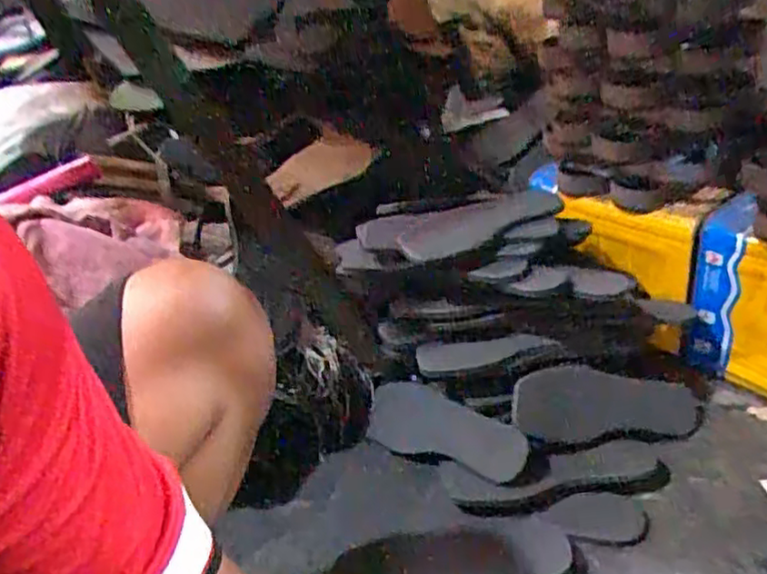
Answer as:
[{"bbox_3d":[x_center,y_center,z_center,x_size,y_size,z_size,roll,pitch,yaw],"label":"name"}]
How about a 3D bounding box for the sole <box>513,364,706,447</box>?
[{"bbox_3d":[0.283,0.144,0.828,0.248,0.026,0.090,-1,63,-17],"label":"sole"}]

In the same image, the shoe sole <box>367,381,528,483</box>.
[{"bbox_3d":[0.076,0.174,0.827,0.209,0.019,0.086,10,73,29],"label":"shoe sole"}]

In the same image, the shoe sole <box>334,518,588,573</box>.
[{"bbox_3d":[0.080,0.299,0.714,0.258,0.009,0.108,-6,32,-3],"label":"shoe sole"}]

